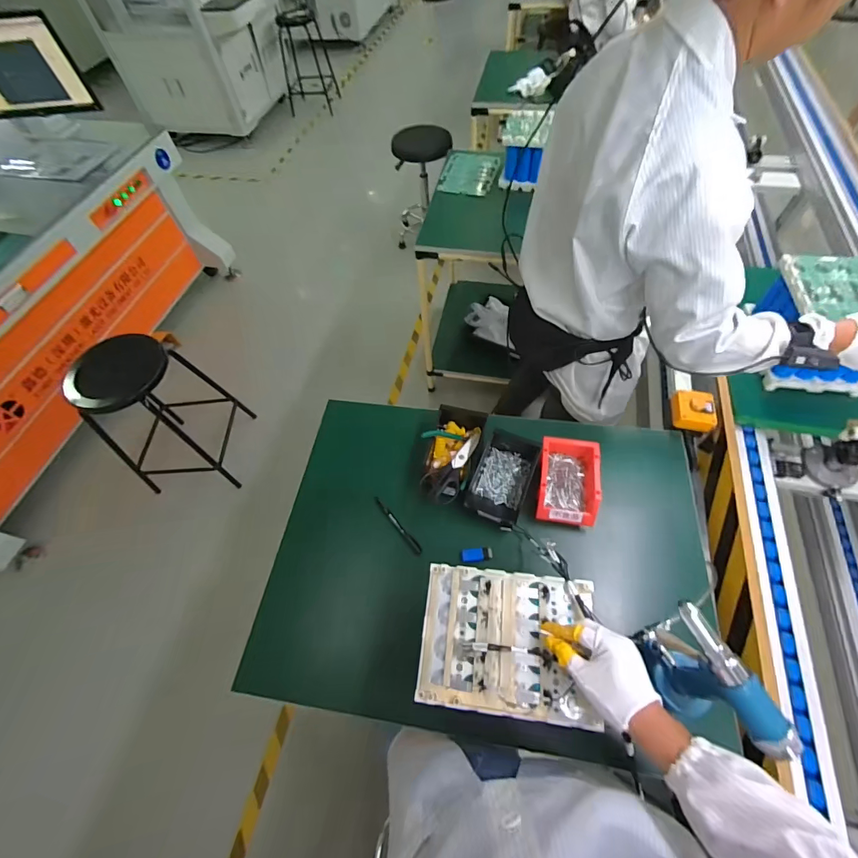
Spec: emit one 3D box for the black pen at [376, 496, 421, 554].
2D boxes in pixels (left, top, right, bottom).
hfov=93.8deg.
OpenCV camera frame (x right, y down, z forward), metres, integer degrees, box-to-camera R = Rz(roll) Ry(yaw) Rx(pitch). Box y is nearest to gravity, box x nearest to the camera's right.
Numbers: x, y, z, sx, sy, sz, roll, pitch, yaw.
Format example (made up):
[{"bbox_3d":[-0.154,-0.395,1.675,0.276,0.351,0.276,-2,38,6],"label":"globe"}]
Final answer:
[{"bbox_3d":[-0.064,0.192,0.807,0.017,0.007,0.147,-37,63,-17],"label":"black pen"}]

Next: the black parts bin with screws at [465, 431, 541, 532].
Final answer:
[{"bbox_3d":[0.156,0.098,0.825,0.115,0.065,0.195,19,62,15],"label":"black parts bin with screws"}]

